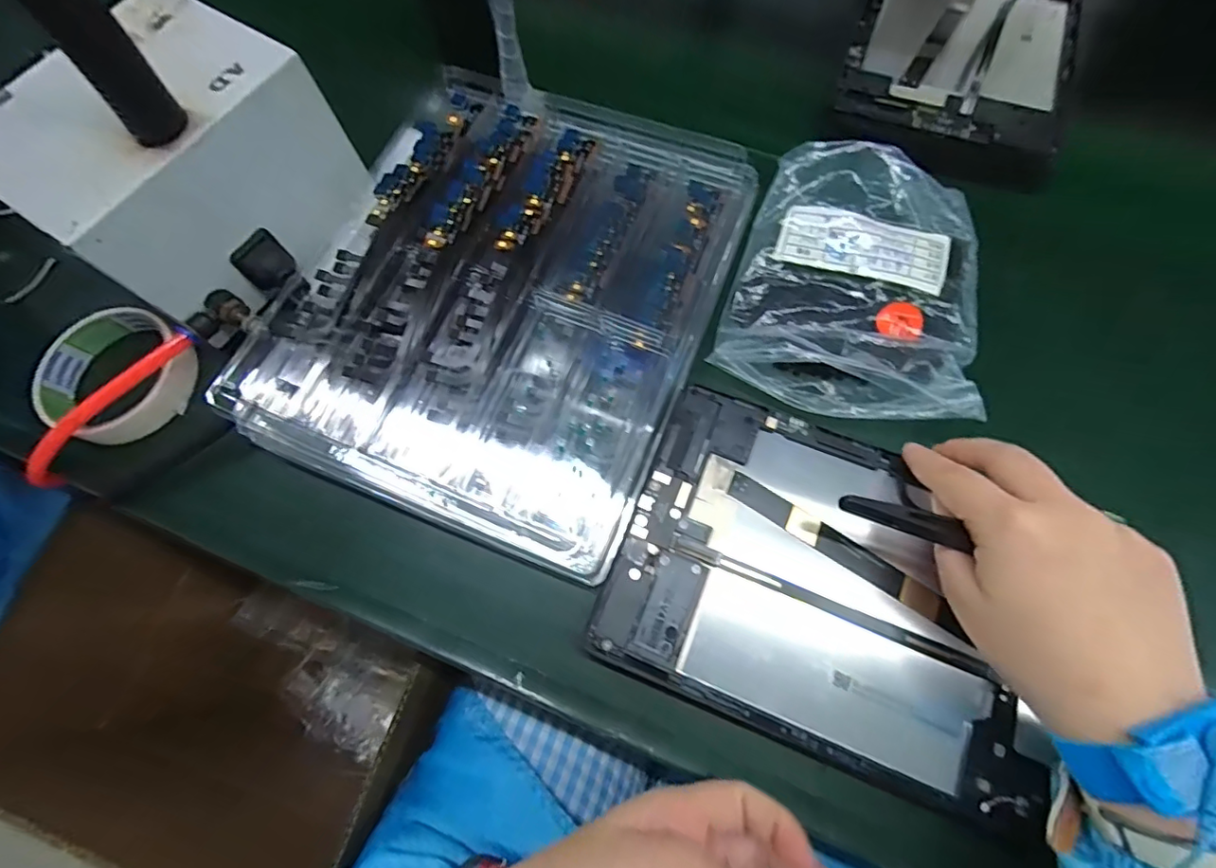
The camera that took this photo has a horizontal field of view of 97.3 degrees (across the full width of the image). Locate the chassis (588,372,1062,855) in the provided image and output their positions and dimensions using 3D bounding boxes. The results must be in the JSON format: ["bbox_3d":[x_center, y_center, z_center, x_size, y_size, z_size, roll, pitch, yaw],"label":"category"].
[{"bbox_3d":[0.109,0.071,0.262,0.200,0.016,0.148,20,75,6],"label":"chassis"}]

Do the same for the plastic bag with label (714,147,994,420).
[{"bbox_3d":[0.150,-0.090,0.318,0.139,0.045,0.162,20,70,7],"label":"plastic bag with label"}]

